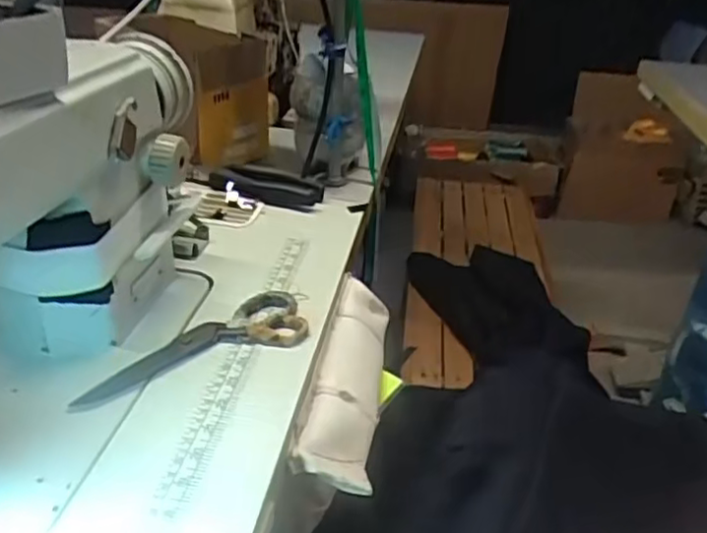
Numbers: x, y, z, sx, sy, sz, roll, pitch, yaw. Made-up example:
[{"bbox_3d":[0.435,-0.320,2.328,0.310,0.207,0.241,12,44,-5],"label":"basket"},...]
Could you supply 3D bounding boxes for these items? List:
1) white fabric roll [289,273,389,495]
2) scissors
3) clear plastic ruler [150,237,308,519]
[{"bbox_3d":[-0.004,0.089,0.568,0.057,0.038,0.239,6,30,3],"label":"white fabric roll"},{"bbox_3d":[-0.123,0.064,0.529,0.201,0.014,0.063,-19,38,-35],"label":"scissors"},{"bbox_3d":[-0.087,0.062,0.552,0.026,0.007,0.350,6,30,8],"label":"clear plastic ruler"}]

